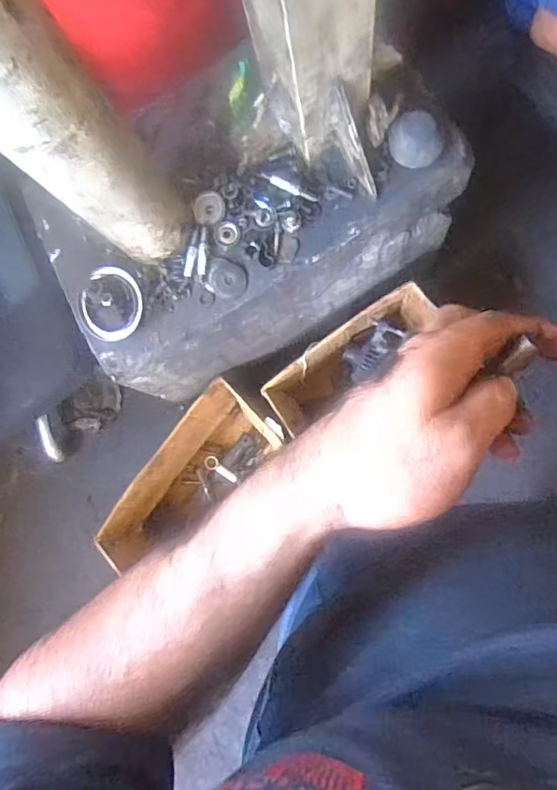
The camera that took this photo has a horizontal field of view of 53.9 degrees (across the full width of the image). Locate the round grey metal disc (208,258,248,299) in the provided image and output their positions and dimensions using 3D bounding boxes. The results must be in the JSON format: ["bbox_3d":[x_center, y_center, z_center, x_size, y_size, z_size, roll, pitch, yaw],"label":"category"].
[{"bbox_3d":[-0.071,-0.165,0.773,0.053,0.007,0.053,0,101,-2],"label":"round grey metal disc"}]

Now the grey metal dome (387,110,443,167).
[{"bbox_3d":[0.183,-0.342,0.735,0.063,0.026,0.070,-16,83,7],"label":"grey metal dome"}]

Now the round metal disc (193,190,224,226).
[{"bbox_3d":[-0.097,-0.262,0.765,0.043,0.009,0.045,-1,85,8],"label":"round metal disc"}]

